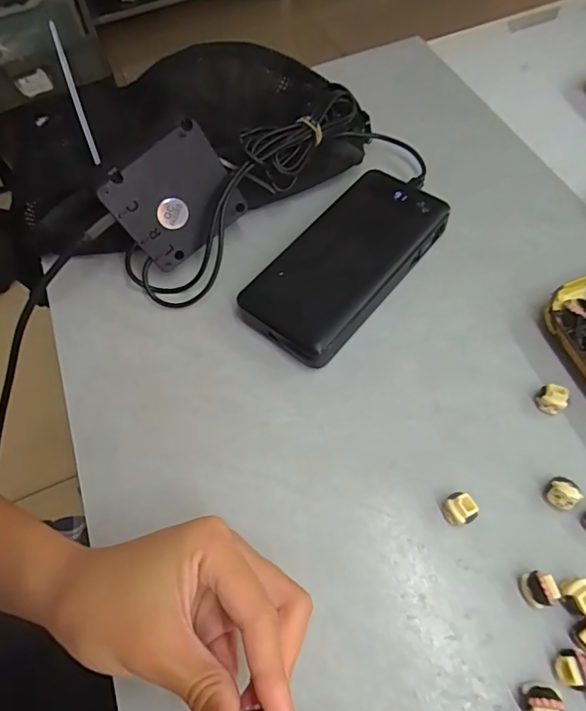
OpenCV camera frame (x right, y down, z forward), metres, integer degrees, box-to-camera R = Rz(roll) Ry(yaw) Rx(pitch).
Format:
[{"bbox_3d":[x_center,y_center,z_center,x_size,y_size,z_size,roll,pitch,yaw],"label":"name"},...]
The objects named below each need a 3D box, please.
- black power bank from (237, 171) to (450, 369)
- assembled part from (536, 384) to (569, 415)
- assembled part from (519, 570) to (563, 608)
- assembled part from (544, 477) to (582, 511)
[{"bbox_3d":[0.036,-0.065,0.340,0.074,0.028,0.154,35,68,21],"label":"black power bank"},{"bbox_3d":[0.154,0.026,0.288,0.015,0.013,0.014,-2,60,3],"label":"assembled part"},{"bbox_3d":[0.122,0.116,0.241,0.014,0.013,0.016,-10,60,-2],"label":"assembled part"},{"bbox_3d":[0.145,0.075,0.262,0.014,0.013,0.016,-21,61,-8],"label":"assembled part"}]

